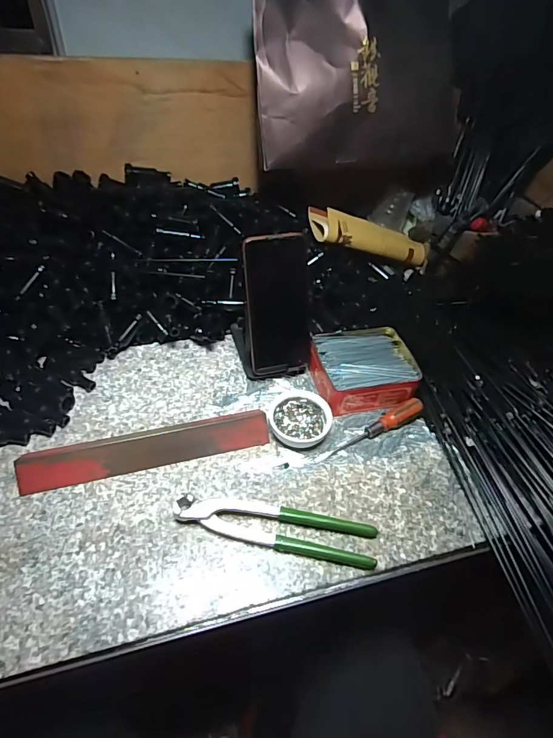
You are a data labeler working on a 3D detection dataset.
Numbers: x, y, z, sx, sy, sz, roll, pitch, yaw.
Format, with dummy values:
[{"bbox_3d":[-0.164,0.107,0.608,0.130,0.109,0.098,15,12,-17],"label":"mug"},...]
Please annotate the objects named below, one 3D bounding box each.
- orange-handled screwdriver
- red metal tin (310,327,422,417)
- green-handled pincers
[{"bbox_3d":[0.113,0.073,0.512,0.147,0.025,0.018,-22,53,-24],"label":"orange-handled screwdriver"},{"bbox_3d":[0.110,-0.001,0.564,0.127,0.042,0.113,-9,49,-14],"label":"red metal tin"},{"bbox_3d":[-0.001,0.155,0.428,0.196,0.018,0.044,10,47,3],"label":"green-handled pincers"}]

